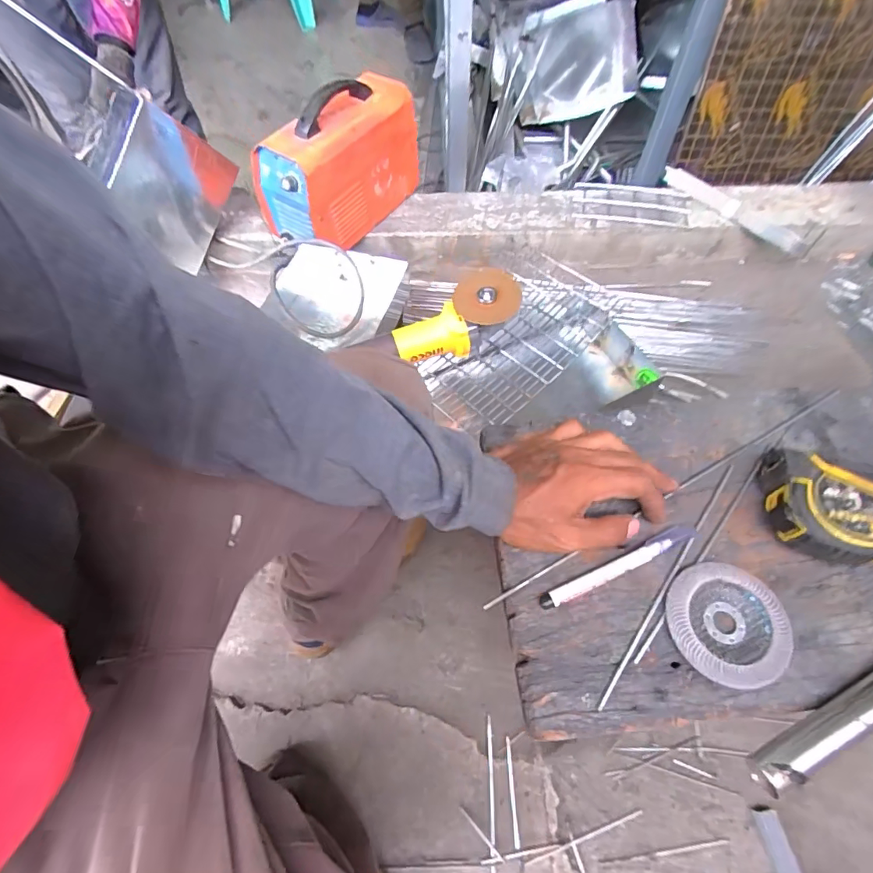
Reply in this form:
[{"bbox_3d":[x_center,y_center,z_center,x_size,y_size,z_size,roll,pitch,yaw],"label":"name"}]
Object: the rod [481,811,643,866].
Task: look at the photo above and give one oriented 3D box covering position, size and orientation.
[{"bbox_3d":[0.160,0.507,0.590,0.209,0.004,0.013,-12,59,-7],"label":"rod"}]

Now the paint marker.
[{"bbox_3d":[0.139,0.099,0.359,0.132,0.012,0.013,-21,61,-12],"label":"paint marker"}]

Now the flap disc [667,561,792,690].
[{"bbox_3d":[0.208,0.133,0.339,0.076,0.014,0.079,26,62,15],"label":"flap disc"}]

